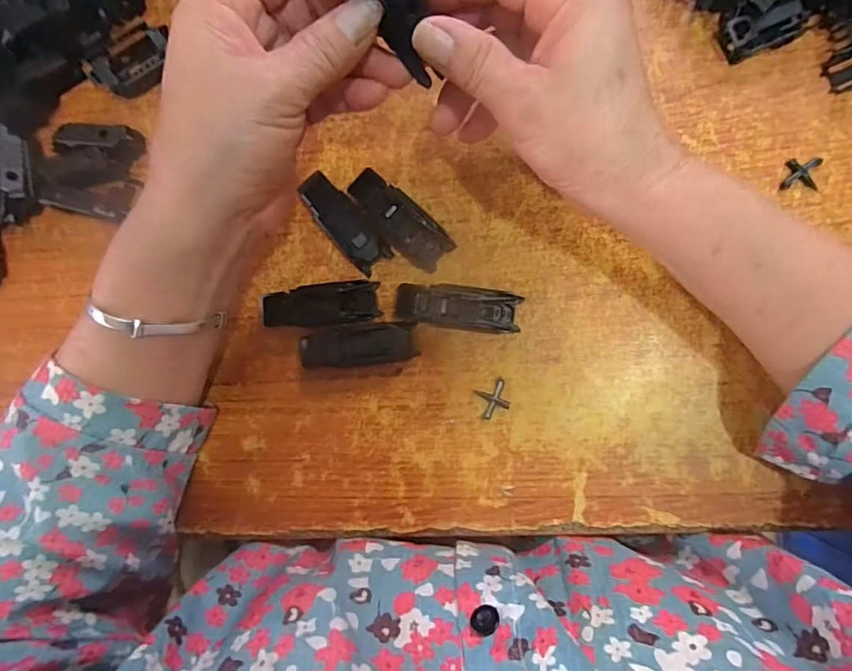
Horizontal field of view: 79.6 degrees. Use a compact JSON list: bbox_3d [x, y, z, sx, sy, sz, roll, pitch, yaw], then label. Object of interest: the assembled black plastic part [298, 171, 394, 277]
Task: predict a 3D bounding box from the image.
[{"bbox_3d":[-0.048,-0.065,0.294,0.023,0.015,0.063,-40,83,2],"label":"assembled black plastic part"}]

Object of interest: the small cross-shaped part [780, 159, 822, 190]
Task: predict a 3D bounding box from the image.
[{"bbox_3d":[0.201,-0.086,0.273,0.019,0.004,0.017,5,87,6],"label":"small cross-shaped part"}]

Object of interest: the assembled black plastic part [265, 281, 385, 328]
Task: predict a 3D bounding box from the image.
[{"bbox_3d":[-0.060,-0.017,0.293,0.066,0.012,0.022,-5,86,6],"label":"assembled black plastic part"}]

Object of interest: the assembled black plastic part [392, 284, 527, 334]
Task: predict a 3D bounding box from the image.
[{"bbox_3d":[0.017,-0.015,0.283,0.067,0.015,0.023,8,87,6],"label":"assembled black plastic part"}]

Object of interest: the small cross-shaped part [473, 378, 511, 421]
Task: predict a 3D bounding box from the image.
[{"bbox_3d":[0.037,0.035,0.284,0.017,0.004,0.019,-20,85,4],"label":"small cross-shaped part"}]

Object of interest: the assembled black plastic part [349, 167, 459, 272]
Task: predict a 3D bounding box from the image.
[{"bbox_3d":[-0.015,-0.066,0.291,0.024,0.013,0.066,-45,83,2],"label":"assembled black plastic part"}]

